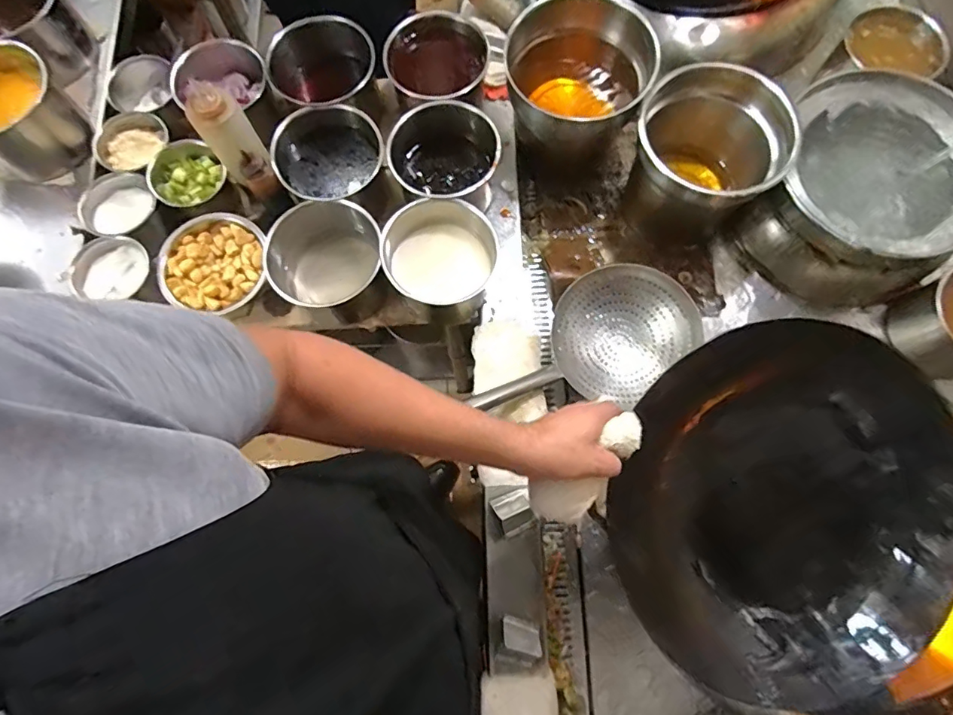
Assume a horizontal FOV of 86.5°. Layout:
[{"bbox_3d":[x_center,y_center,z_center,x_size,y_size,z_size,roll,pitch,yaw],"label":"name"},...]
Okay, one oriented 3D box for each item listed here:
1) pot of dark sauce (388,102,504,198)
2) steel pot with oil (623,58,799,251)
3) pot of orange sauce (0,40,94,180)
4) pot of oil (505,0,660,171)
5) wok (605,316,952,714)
[{"bbox_3d":[-0.053,-0.319,0.832,0.169,0.137,0.166,-16,75,-4],"label":"pot of dark sauce"},{"bbox_3d":[0.358,-0.319,0.819,0.211,0.207,0.184,26,77,8],"label":"steel pot with oil"},{"bbox_3d":[-0.699,-0.360,0.772,0.168,0.128,0.162,0,75,1],"label":"pot of orange sauce"},{"bbox_3d":[0.157,-0.442,0.848,0.202,0.204,0.217,0,75,1],"label":"pot of oil"},{"bbox_3d":[0.371,0.180,0.603,0.400,0.140,0.432,0,93,-2],"label":"wok"}]

